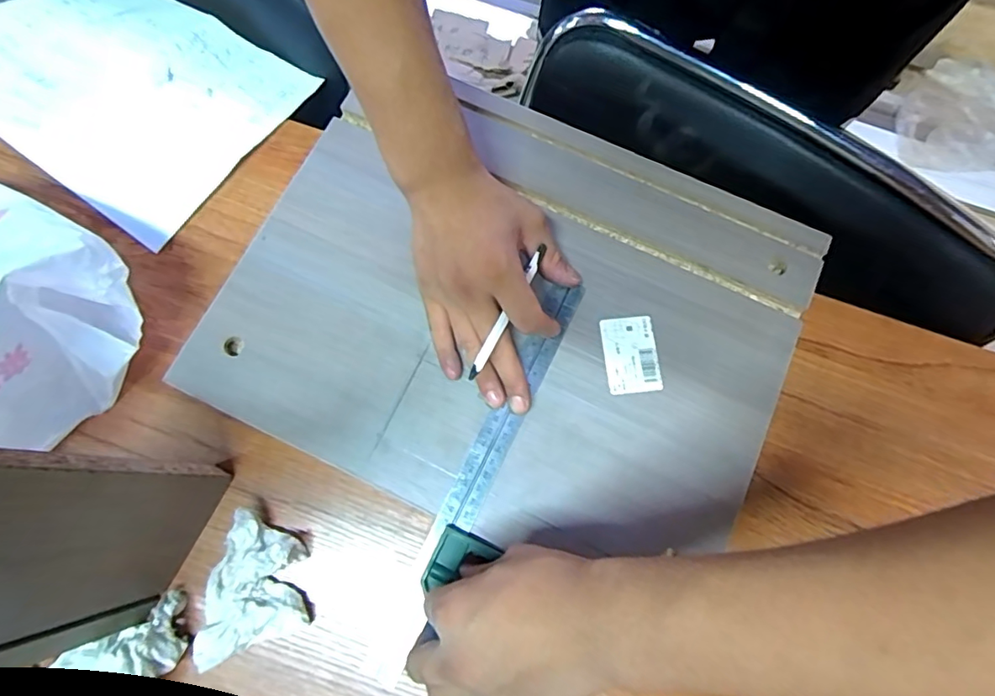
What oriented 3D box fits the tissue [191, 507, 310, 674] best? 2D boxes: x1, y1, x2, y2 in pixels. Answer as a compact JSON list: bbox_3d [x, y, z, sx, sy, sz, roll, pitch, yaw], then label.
[{"bbox_3d":[-0.162,0.164,0.355,0.062,0.028,0.095,6,75,0],"label":"tissue"}]

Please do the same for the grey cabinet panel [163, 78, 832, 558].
[{"bbox_3d":[0.012,-0.031,0.409,0.407,0.025,0.321,25,76,4],"label":"grey cabinet panel"}]

